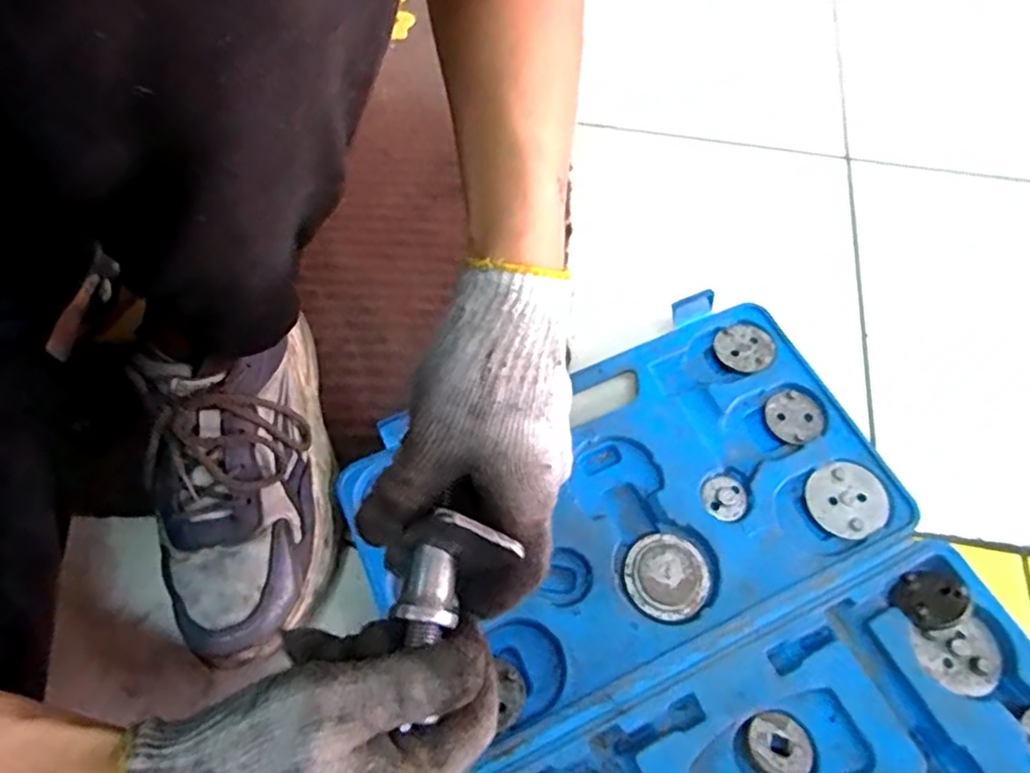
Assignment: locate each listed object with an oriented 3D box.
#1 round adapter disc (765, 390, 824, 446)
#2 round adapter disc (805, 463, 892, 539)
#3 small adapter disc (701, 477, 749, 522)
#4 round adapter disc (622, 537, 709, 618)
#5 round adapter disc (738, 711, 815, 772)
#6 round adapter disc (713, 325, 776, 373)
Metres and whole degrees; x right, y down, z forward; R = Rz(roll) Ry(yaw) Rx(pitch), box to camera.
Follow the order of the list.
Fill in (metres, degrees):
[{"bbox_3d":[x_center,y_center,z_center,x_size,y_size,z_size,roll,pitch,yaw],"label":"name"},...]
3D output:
[{"bbox_3d":[0.201,0.023,0.478,0.038,0.009,0.040,0,61,1],"label":"round adapter disc"},{"bbox_3d":[0.223,0.076,0.443,0.050,0.005,0.050,0,61,1],"label":"round adapter disc"},{"bbox_3d":[0.141,0.076,0.446,0.030,0.004,0.030,0,61,1],"label":"small adapter disc"},{"bbox_3d":[0.095,0.117,0.412,0.051,0.004,0.051,0,61,1],"label":"round adapter disc"},{"bbox_3d":[0.147,0.203,0.372,0.039,0.014,0.034,-9,61,-4],"label":"round adapter disc"},{"bbox_3d":[0.174,-0.029,0.500,0.039,0.007,0.042,0,61,1],"label":"round adapter disc"}]

